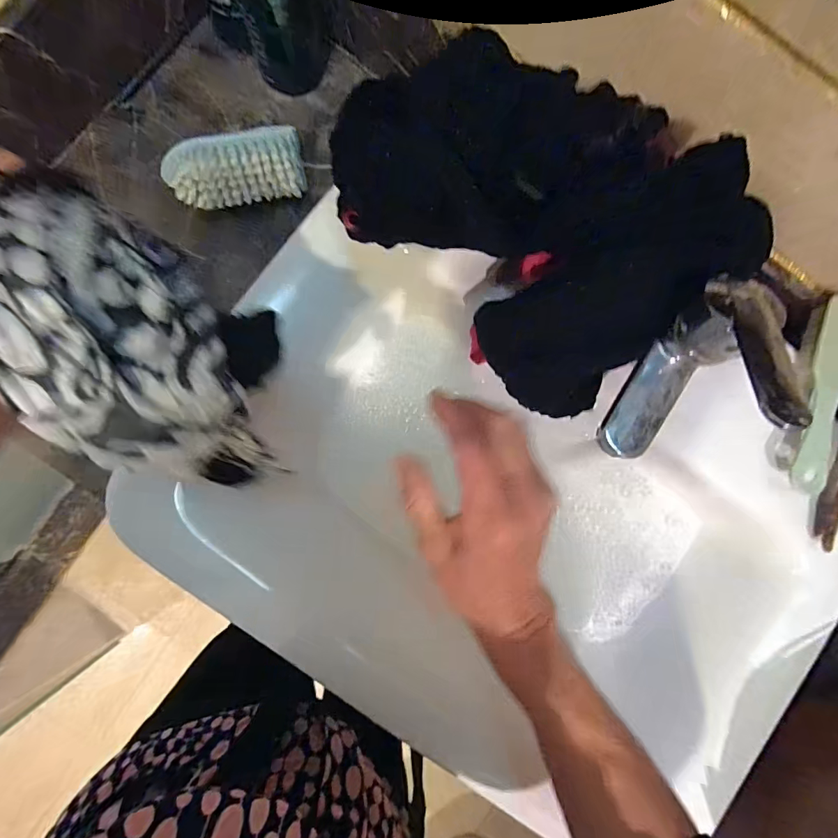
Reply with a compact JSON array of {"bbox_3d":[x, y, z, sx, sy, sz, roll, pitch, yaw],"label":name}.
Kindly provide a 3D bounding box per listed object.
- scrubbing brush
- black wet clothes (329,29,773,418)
[{"bbox_3d":[-0.157,-0.214,0.375,0.112,0.039,0.040,-13,90,-4],"label":"scrubbing brush"},{"bbox_3d":[0.071,-0.135,0.286,0.236,0.082,0.159,42,87,-2],"label":"black wet clothes"}]

